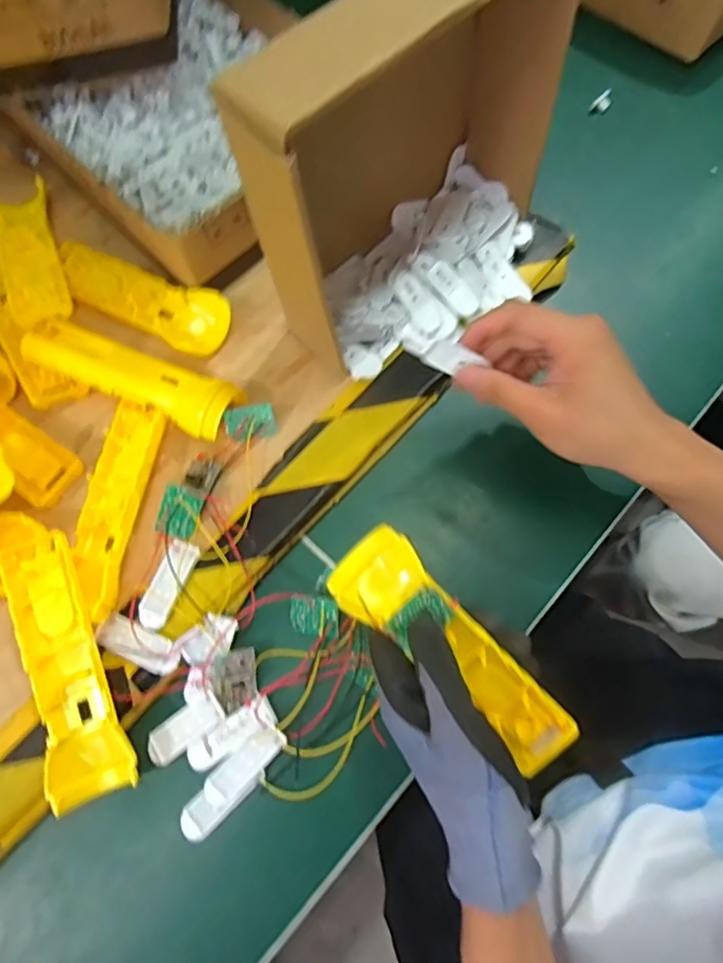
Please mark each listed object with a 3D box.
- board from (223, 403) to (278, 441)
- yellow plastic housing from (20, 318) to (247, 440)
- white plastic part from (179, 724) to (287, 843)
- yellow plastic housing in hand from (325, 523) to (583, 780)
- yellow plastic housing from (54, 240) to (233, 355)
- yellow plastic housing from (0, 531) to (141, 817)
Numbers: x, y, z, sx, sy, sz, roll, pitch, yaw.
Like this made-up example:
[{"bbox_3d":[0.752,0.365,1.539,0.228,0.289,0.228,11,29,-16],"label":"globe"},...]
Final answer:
[{"bbox_3d":[-0.081,-0.042,0.411,0.036,0.005,0.024,-12,104,-9],"label":"board"},{"bbox_3d":[-0.168,-0.079,0.412,0.155,0.027,0.046,22,73,9],"label":"yellow plastic housing"},{"bbox_3d":[-0.079,0.184,0.345,0.079,0.008,0.024,-43,75,-12],"label":"white plastic part"},{"bbox_3d":[0.054,0.099,0.324,0.166,0.018,0.047,45,78,-4],"label":"yellow plastic housing in hand"},{"bbox_3d":[-0.179,-0.146,0.455,0.158,0.023,0.050,24,74,9],"label":"yellow plastic housing"},{"bbox_3d":[-0.189,0.114,0.359,0.046,0.035,0.168,-23,72,-6],"label":"yellow plastic housing"}]

